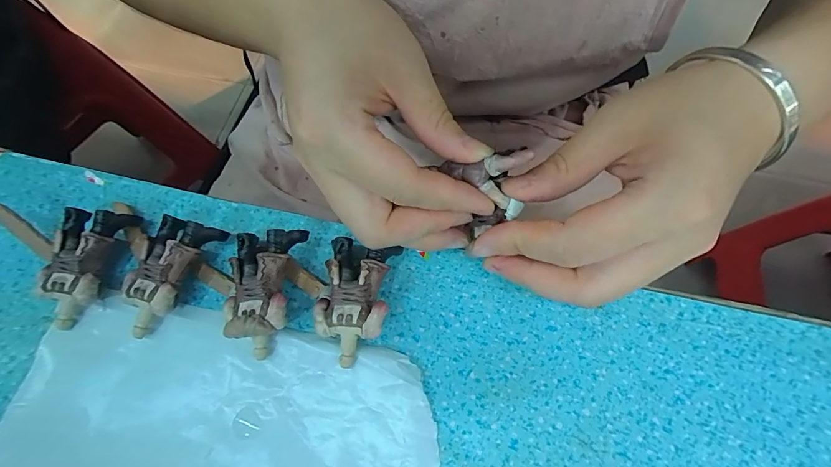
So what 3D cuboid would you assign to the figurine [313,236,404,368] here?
[{"bbox_3d":[-0.029,0.032,0.184,0.034,0.020,0.056,9,66,7],"label":"figurine"}]

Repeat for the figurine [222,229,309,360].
[{"bbox_3d":[-0.074,0.027,0.187,0.033,0.024,0.058,4,66,5],"label":"figurine"}]

